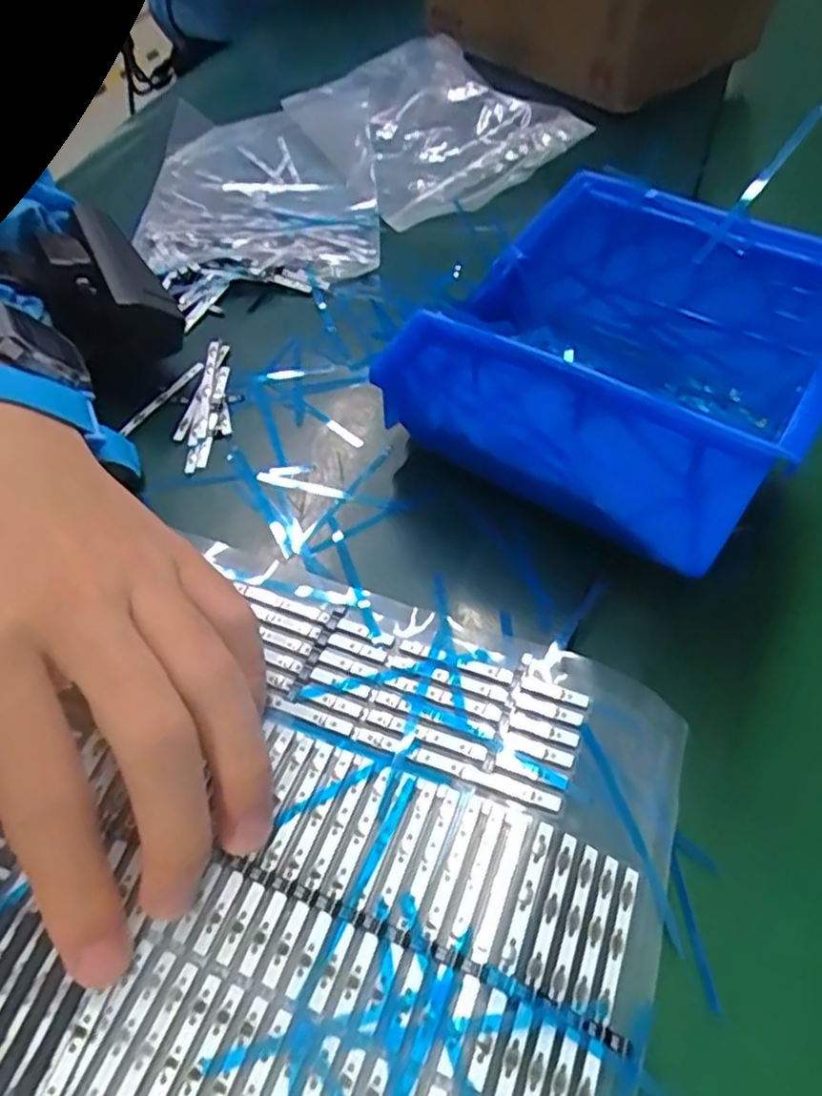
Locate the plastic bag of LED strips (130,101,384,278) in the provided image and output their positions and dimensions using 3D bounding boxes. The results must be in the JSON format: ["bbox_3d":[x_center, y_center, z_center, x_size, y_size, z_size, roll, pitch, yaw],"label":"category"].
[{"bbox_3d":[-0.089,-0.210,0.409,0.125,0.018,0.196,-5,54,-4],"label":"plastic bag of LED strips"}]

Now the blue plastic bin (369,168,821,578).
[{"bbox_3d":[0.075,-0.068,0.256,0.136,0.068,0.109,30,59,20],"label":"blue plastic bin"}]

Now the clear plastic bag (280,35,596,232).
[{"bbox_3d":[0.000,-0.270,0.440,0.119,0.032,0.193,-25,58,-17],"label":"clear plastic bag"}]

